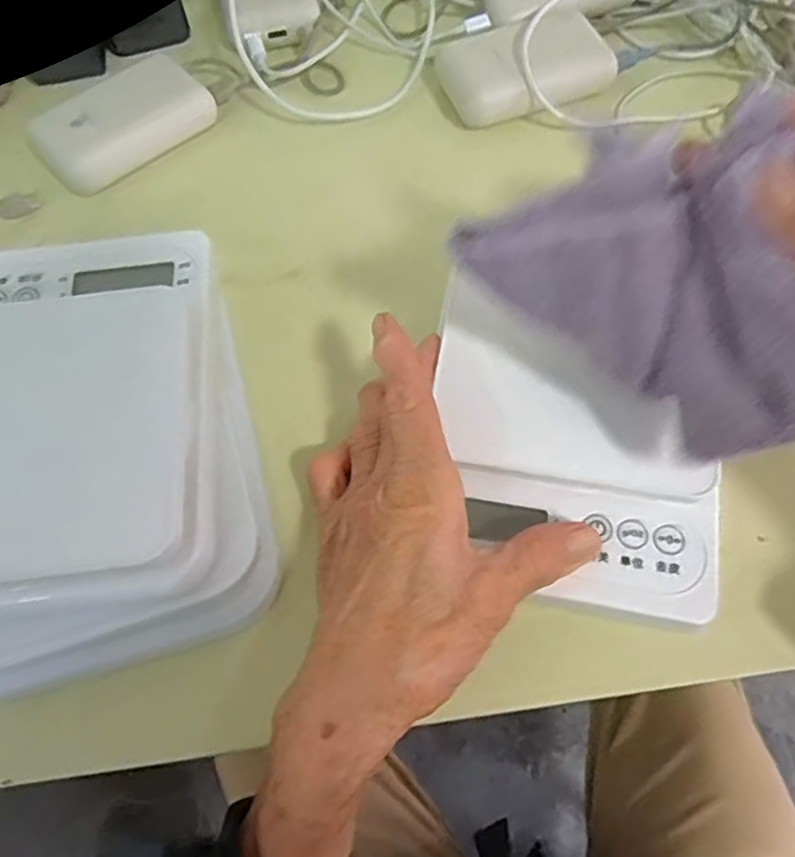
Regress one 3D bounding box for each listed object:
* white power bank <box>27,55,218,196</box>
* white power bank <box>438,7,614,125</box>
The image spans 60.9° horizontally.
[{"bbox_3d":[-0.164,-0.187,0.411,0.103,0.032,0.049,-34,67,-14],"label":"white power bank"},{"bbox_3d":[0.080,-0.229,0.425,0.101,0.030,0.067,-15,64,-6],"label":"white power bank"}]

